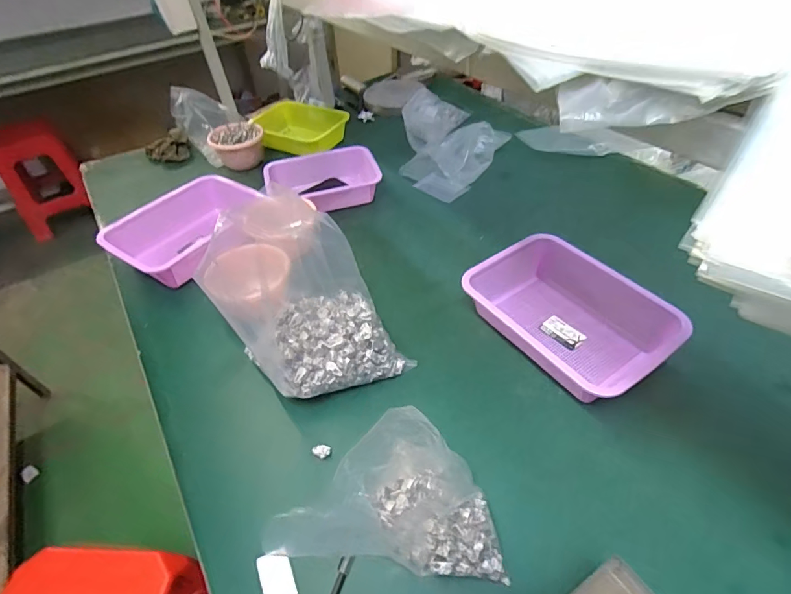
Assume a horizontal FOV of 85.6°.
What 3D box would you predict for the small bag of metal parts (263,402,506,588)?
[{"bbox_3d":[-0.013,0.237,0.533,0.266,0.066,0.170,0,46,5],"label":"small bag of metal parts"}]

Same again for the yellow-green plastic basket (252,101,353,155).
[{"bbox_3d":[-0.277,-0.493,1.237,0.263,0.081,0.143,4,46,9],"label":"yellow-green plastic basket"}]

